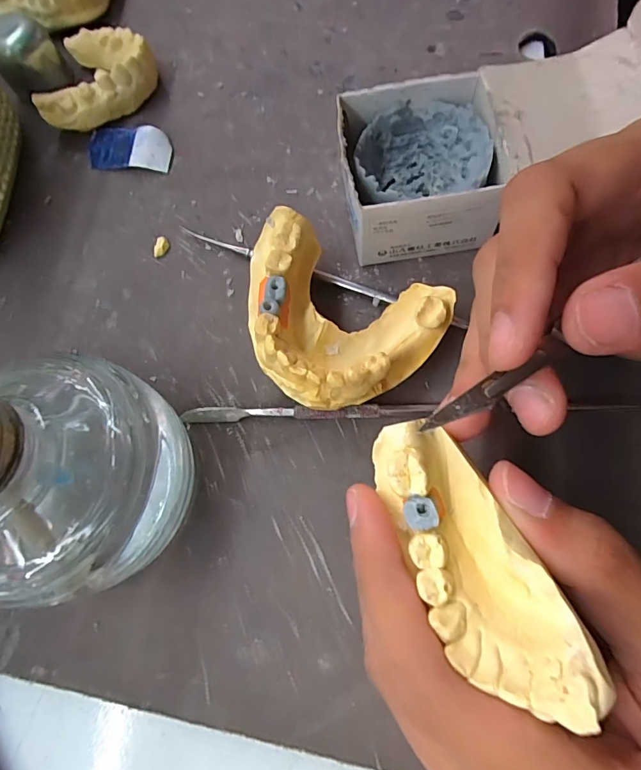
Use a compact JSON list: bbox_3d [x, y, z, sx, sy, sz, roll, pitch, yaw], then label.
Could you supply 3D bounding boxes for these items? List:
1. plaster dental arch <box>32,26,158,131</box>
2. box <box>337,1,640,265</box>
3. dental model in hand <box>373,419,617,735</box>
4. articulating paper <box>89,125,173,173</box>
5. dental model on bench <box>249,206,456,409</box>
[{"bbox_3d":[-0.111,-0.151,0.216,0.057,0.019,0.052,-2,72,6],"label":"plaster dental arch"},{"bbox_3d":[0.060,-0.087,0.166,0.104,0.055,0.061,-7,73,3],"label":"box"},{"bbox_3d":[0.032,0.036,0.097,0.026,0.019,0.061,-25,59,-5],"label":"dental model in hand"},{"bbox_3d":[-0.091,-0.111,0.209,0.041,0.006,0.020,7,73,8],"label":"articulating paper"},{"bbox_3d":[0.003,-0.020,0.158,0.071,0.038,0.060,25,76,13],"label":"dental model on bench"}]

